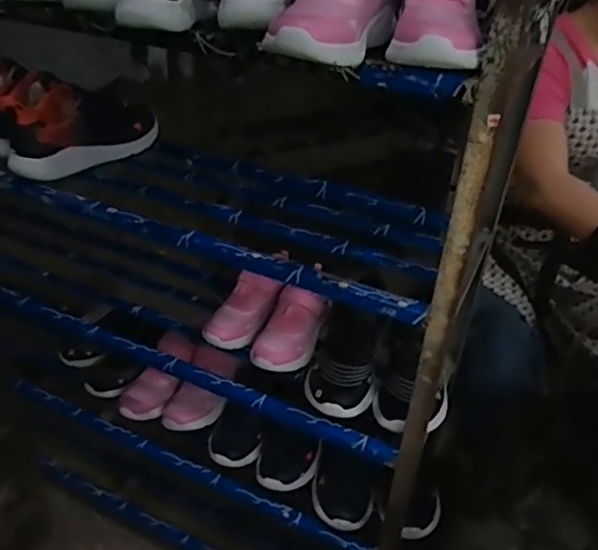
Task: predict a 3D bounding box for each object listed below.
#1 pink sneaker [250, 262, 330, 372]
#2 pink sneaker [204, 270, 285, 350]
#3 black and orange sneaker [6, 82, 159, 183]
[{"bbox_3d":[-0.012,0.076,0.893,0.079,0.092,0.153,14,33,19],"label":"pink sneaker"},{"bbox_3d":[-0.093,0.060,0.921,0.158,0.073,0.067,-21,39,-33],"label":"pink sneaker"},{"bbox_3d":[-0.333,-0.230,0.896,0.074,0.108,0.246,20,36,26],"label":"black and orange sneaker"}]

